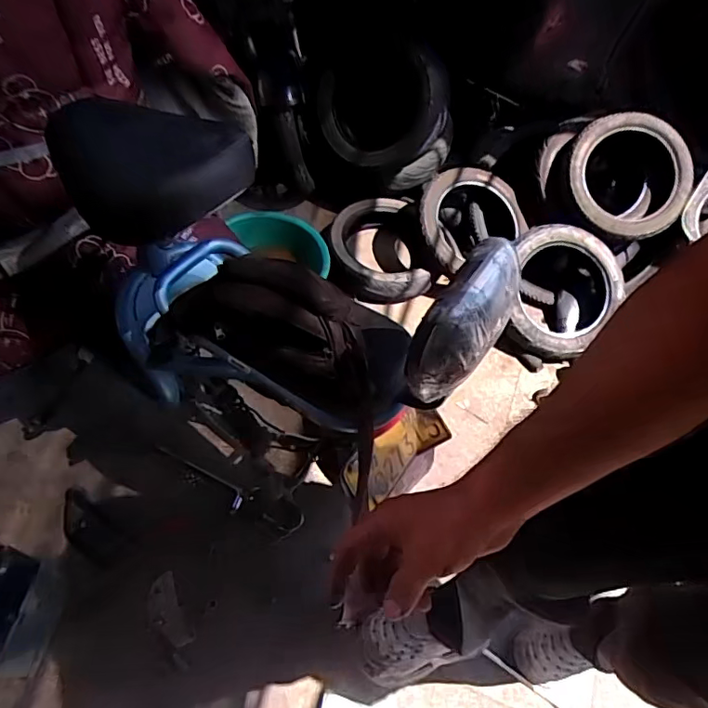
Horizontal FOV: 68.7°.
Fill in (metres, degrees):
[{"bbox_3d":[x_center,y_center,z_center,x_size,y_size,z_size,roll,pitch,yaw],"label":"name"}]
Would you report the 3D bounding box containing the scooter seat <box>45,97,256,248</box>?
[{"bbox_3d":[-0.239,-0.237,0.630,0.208,0.101,0.174,-17,62,-16],"label":"scooter seat"}]

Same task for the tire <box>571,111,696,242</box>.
[{"bbox_3d":[0.763,-0.494,1.432,0.319,0.067,0.348,0,94,2],"label":"tire"}]

